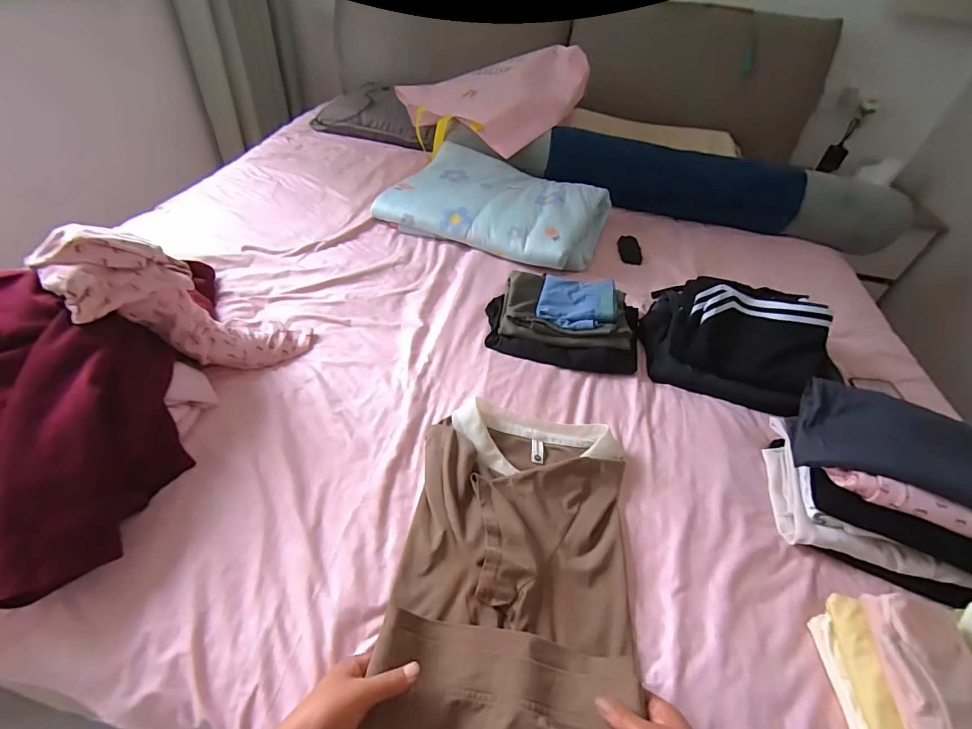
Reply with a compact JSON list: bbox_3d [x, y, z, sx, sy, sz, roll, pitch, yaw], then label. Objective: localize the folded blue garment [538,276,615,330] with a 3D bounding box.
[{"bbox_3d":[0.176,-0.122,0.847,0.145,0.036,0.133,15,45,8],"label":"folded blue garment"}]

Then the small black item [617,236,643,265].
[{"bbox_3d":[0.373,-0.298,1.154,0.055,0.013,0.121,6,44,-1],"label":"small black item"}]

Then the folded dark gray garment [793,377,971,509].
[{"bbox_3d":[0.577,0.127,0.574,0.311,0.042,0.124,22,73,14],"label":"folded dark gray garment"}]

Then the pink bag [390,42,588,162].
[{"bbox_3d":[0.031,-0.777,1.342,0.575,0.090,0.396,-11,67,6],"label":"pink bag"}]

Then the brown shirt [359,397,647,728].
[{"bbox_3d":[0.039,0.237,0.529,0.269,0.042,0.431,9,44,2],"label":"brown shirt"}]

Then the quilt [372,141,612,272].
[{"bbox_3d":[0.029,-0.409,1.142,0.521,0.110,0.343,21,46,14],"label":"quilt"}]

